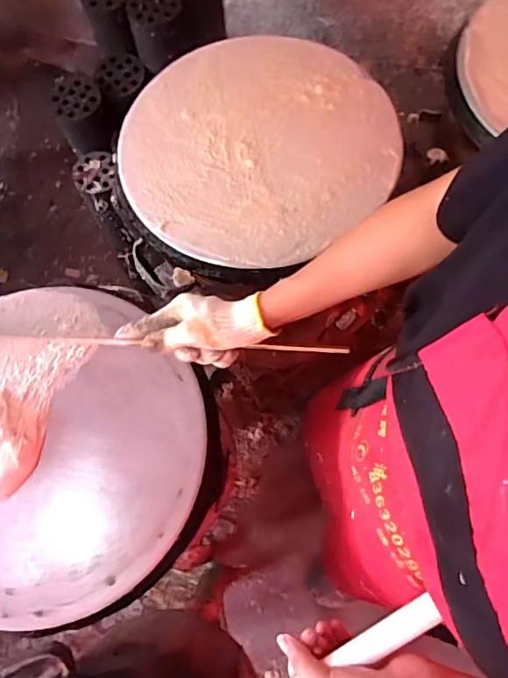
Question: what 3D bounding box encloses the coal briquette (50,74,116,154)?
[{"bbox_3d":[-0.332,-0.438,0.993,0.104,0.103,0.101,-19,73,-3],"label":"coal briquette"}]

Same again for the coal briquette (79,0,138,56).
[{"bbox_3d":[-0.269,-0.613,0.943,0.096,0.098,0.101,5,73,4],"label":"coal briquette"}]

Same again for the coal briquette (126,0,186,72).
[{"bbox_3d":[-0.180,-0.587,0.933,0.097,0.084,0.107,-15,73,-2],"label":"coal briquette"}]

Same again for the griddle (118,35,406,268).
[{"bbox_3d":[0.008,-0.264,0.673,0.339,0.018,0.365,-1,73,2],"label":"griddle"}]

